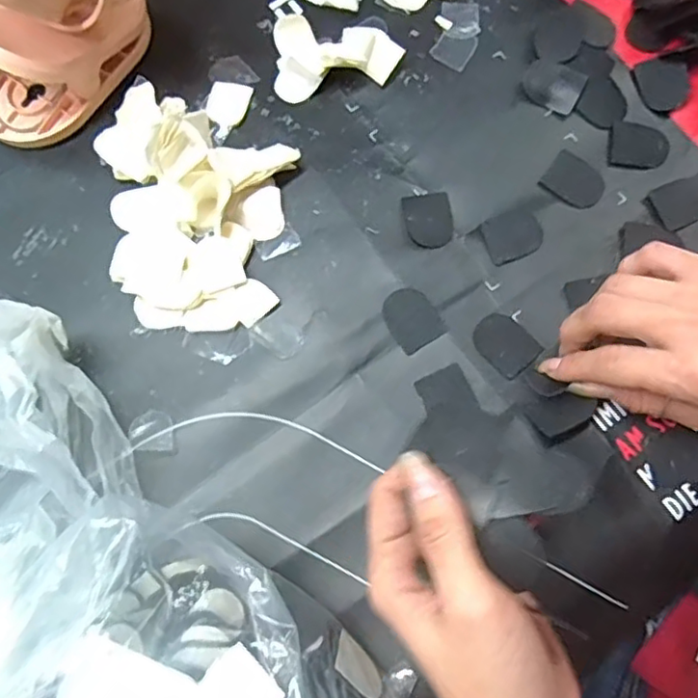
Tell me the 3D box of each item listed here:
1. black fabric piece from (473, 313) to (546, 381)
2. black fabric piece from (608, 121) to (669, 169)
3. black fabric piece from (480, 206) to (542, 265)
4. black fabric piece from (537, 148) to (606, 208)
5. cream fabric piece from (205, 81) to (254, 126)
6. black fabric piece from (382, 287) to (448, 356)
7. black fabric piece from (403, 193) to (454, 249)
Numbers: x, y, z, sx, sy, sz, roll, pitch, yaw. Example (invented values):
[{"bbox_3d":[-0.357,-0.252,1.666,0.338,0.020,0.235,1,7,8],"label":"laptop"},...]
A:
[{"bbox_3d":[0.087,-0.004,0.347,0.028,0.004,0.035,-43,80,-9],"label":"black fabric piece"},{"bbox_3d":[0.176,-0.123,0.379,0.035,0.004,0.028,7,77,2],"label":"black fabric piece"},{"bbox_3d":[0.096,-0.067,0.363,0.033,0.004,0.029,-23,77,-5],"label":"black fabric piece"},{"bbox_3d":[0.135,-0.100,0.371,0.035,0.004,0.029,35,79,9],"label":"black fabric piece"},{"bbox_3d":[-0.074,-0.151,0.383,0.024,0.004,0.033,16,69,-4],"label":"cream fabric piece"},{"bbox_3d":[0.035,-0.018,0.349,0.028,0.004,0.034,-31,78,-6],"label":"black fabric piece"},{"bbox_3d":[0.047,-0.076,0.364,0.027,0.004,0.033,-10,76,-2],"label":"black fabric piece"}]

